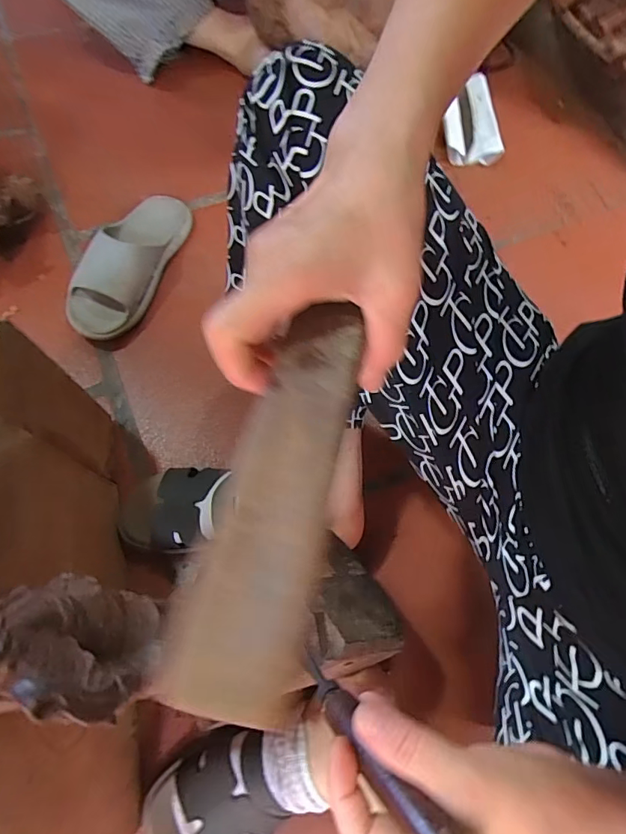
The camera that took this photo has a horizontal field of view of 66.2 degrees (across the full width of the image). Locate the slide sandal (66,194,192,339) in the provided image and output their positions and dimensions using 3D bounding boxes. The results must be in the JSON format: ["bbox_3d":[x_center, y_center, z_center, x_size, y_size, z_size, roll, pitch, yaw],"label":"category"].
[{"bbox_3d":[-0.246,-0.217,0.653,0.093,0.075,0.251,18,66,6],"label":"slide sandal"}]

